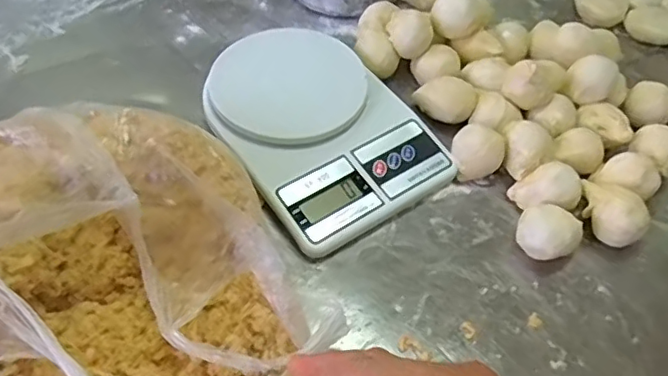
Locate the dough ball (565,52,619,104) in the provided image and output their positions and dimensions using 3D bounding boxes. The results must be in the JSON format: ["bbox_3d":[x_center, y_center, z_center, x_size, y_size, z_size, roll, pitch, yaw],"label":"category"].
[{"bbox_3d":[0.227,-0.096,0.507,0.039,0.029,0.033,24,55,14],"label":"dough ball"}]

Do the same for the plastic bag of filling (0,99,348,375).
[{"bbox_3d":[-0.139,0.051,0.351,0.233,0.125,0.210,35,58,20],"label":"plastic bag of filling"}]

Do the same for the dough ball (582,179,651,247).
[{"bbox_3d":[0.213,0.021,0.451,0.054,0.037,0.034,39,60,23],"label":"dough ball"}]

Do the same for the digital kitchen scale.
[{"bbox_3d":[-0.010,-0.053,0.491,0.152,0.047,0.195,-26,59,-22],"label":"digital kitchen scale"}]

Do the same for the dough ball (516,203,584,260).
[{"bbox_3d":[0.162,0.037,0.442,0.044,0.036,0.034,29,56,17],"label":"dough ball"}]

